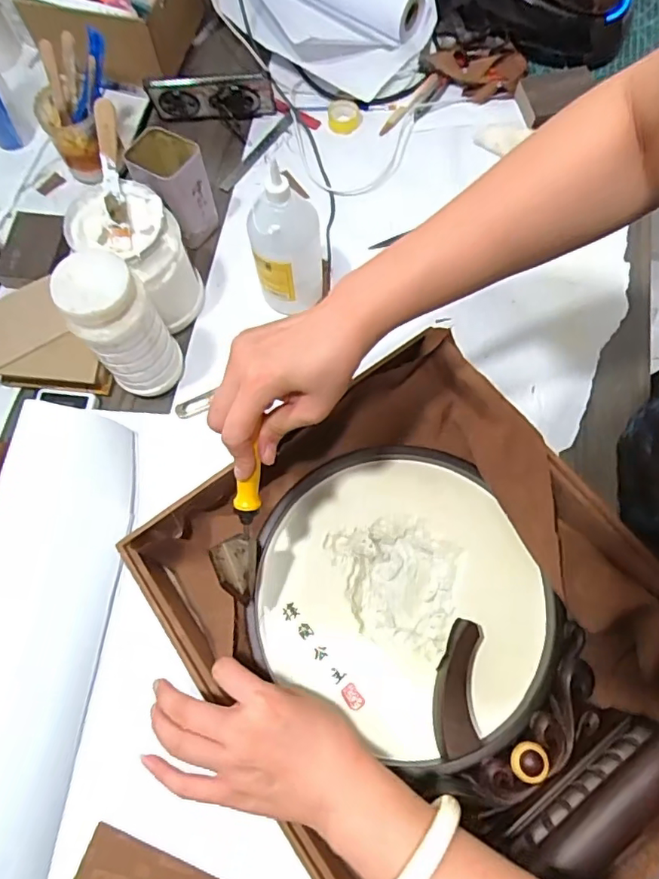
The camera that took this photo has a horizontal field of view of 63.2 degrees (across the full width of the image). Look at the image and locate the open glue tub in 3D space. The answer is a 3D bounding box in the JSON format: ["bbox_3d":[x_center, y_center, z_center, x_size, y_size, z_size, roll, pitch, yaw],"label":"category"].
[{"bbox_3d":[-0.223,-0.208,0.643,0.111,0.154,0.101,0,71,1],"label":"open glue tub"}]

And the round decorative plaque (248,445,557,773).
[{"bbox_3d":[0.061,0.144,0.492,0.247,0.032,0.269,0,71,1],"label":"round decorative plaque"}]

